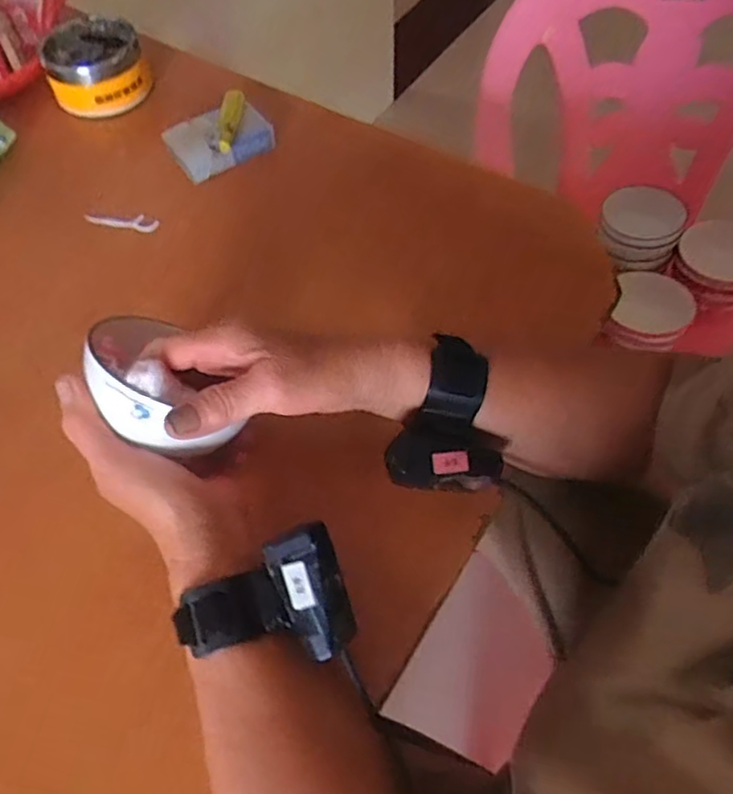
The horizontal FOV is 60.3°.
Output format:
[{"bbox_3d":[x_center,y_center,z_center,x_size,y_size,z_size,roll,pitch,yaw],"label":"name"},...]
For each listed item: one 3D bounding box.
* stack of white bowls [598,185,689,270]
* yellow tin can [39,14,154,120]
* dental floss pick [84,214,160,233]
[{"bbox_3d":[0.399,-0.251,0.924,0.114,0.058,0.112,27,64,17],"label":"stack of white bowls"},{"bbox_3d":[-0.288,-0.353,0.672,0.097,0.053,0.100,0,59,-1],"label":"yellow tin can"},{"bbox_3d":[-0.230,-0.166,0.598,0.071,0.007,0.017,12,59,6],"label":"dental floss pick"}]

